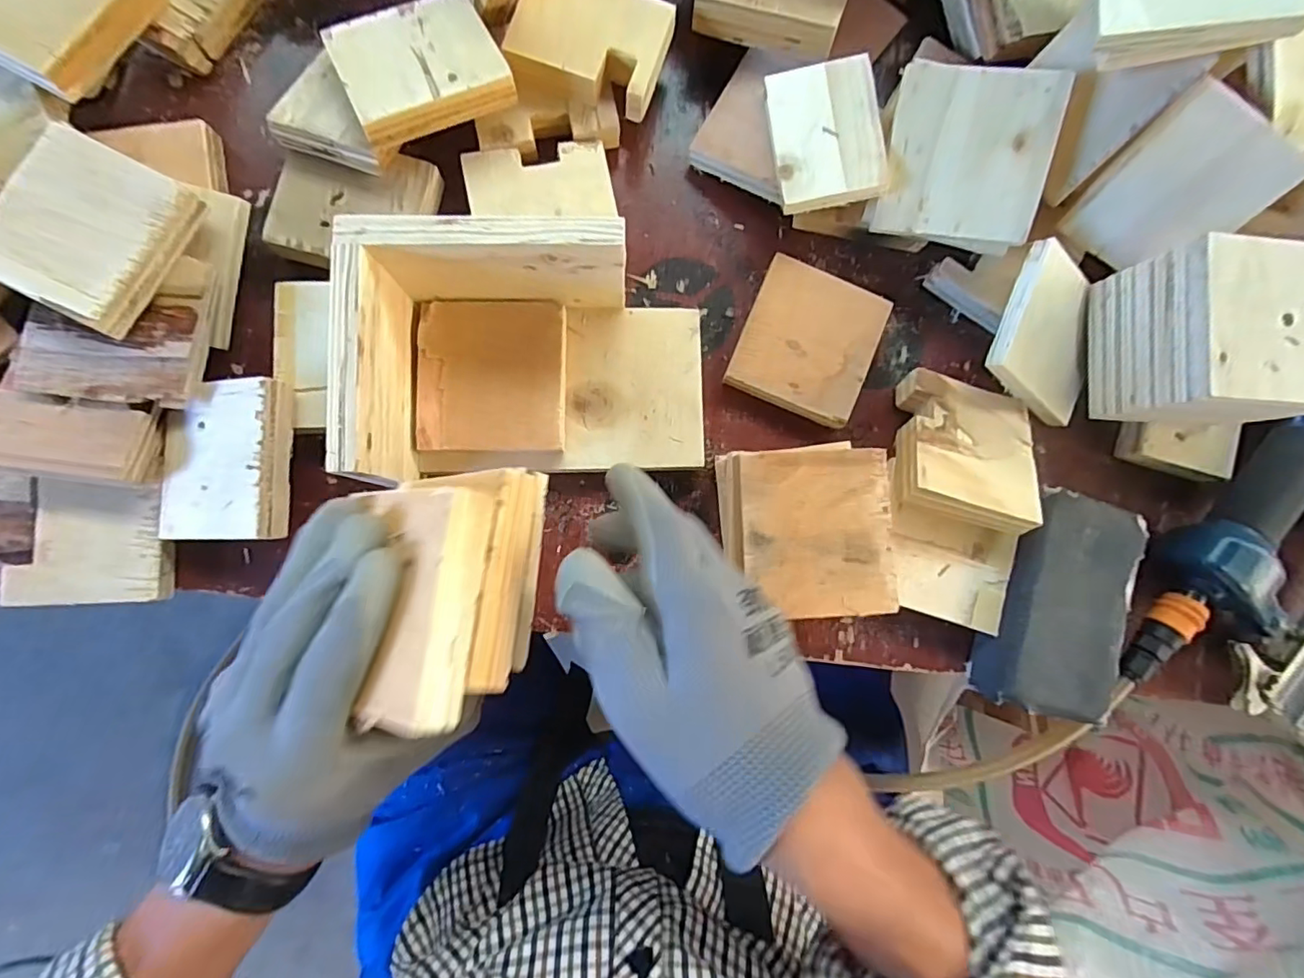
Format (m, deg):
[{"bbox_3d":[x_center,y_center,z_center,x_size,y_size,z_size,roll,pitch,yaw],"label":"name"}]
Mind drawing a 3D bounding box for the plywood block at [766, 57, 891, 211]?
[{"bbox_3d":[0.108,-0.220,0.346,0.064,0.006,0.091,-8,84,8],"label":"plywood block"}]

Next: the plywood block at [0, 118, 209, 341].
[{"bbox_3d":[-0.308,-0.141,0.306,0.080,0.024,0.090,28,84,-3],"label":"plywood block"}]

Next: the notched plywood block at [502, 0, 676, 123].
[{"bbox_3d":[-0.038,-0.280,0.350,0.093,0.027,0.070,14,85,-4],"label":"notched plywood block"}]

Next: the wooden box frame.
[{"bbox_3d":[-0.089,-0.069,0.308,0.139,0.076,0.132,2,86,-5],"label":"wooden box frame"}]

